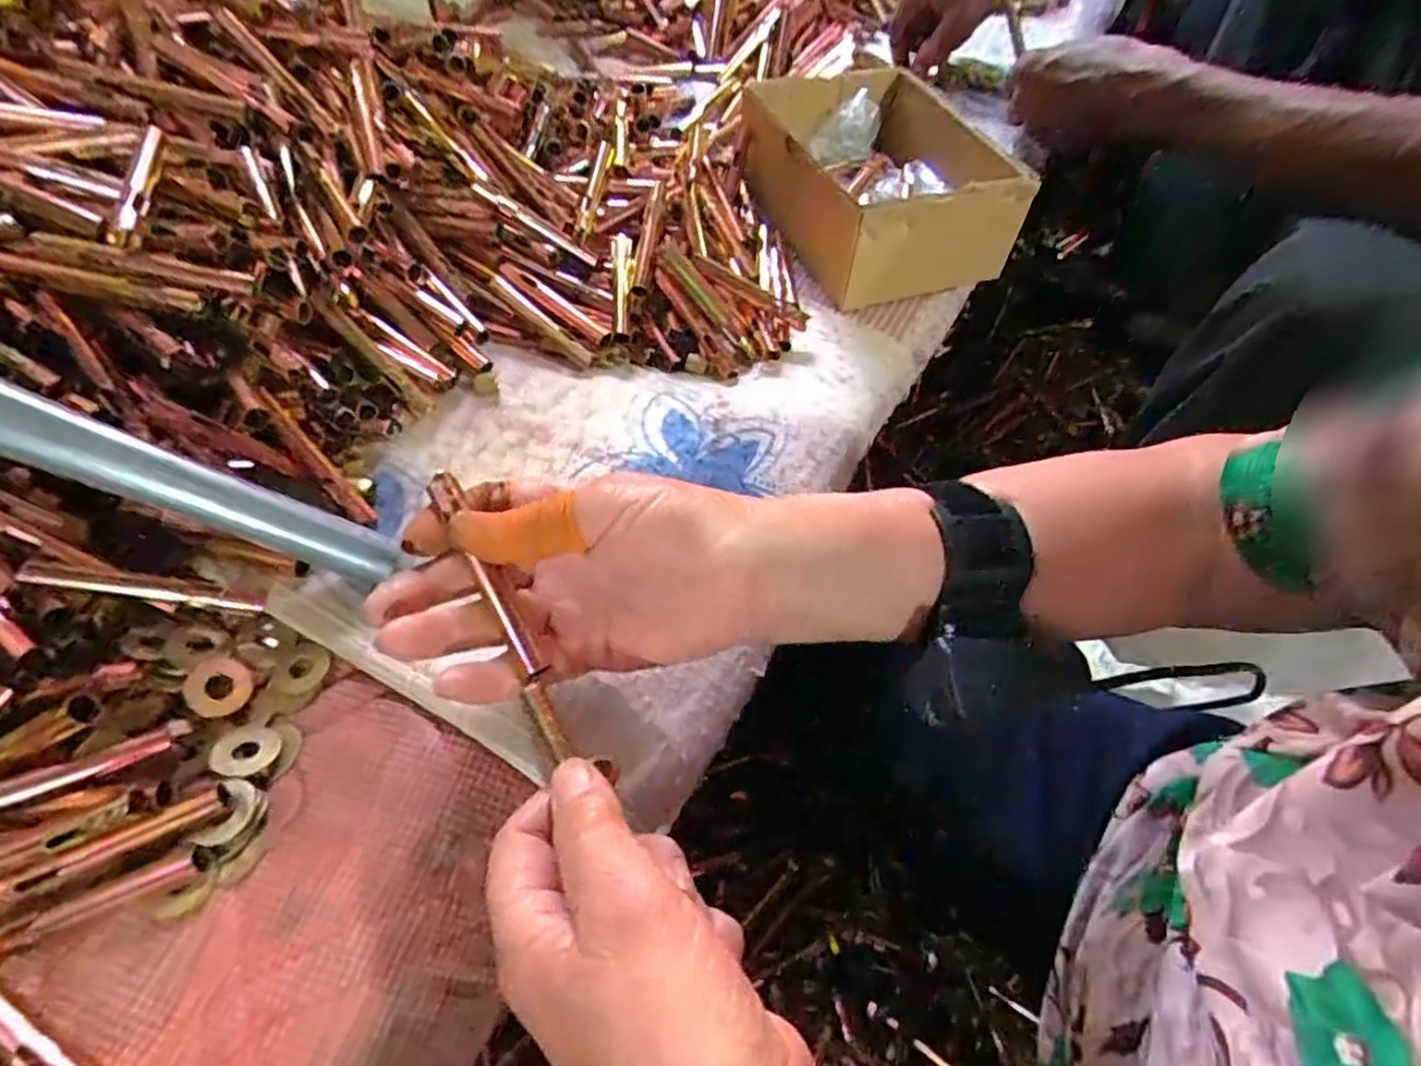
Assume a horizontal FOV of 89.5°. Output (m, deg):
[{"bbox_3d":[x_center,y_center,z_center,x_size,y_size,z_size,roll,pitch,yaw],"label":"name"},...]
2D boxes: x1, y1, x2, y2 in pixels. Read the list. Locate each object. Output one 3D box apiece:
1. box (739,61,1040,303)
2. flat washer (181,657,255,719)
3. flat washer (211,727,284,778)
[{"bbox_3d":[0.116,-0.258,0.522,0.133,0.070,0.195,-20,58,-14],"label":"box"},{"bbox_3d":[-0.214,0.067,0.312,0.025,0.004,0.025,10,68,-28],"label":"flat washer"},{"bbox_3d":[-0.192,0.090,0.296,0.024,0.004,0.023,8,37,-6],"label":"flat washer"}]

